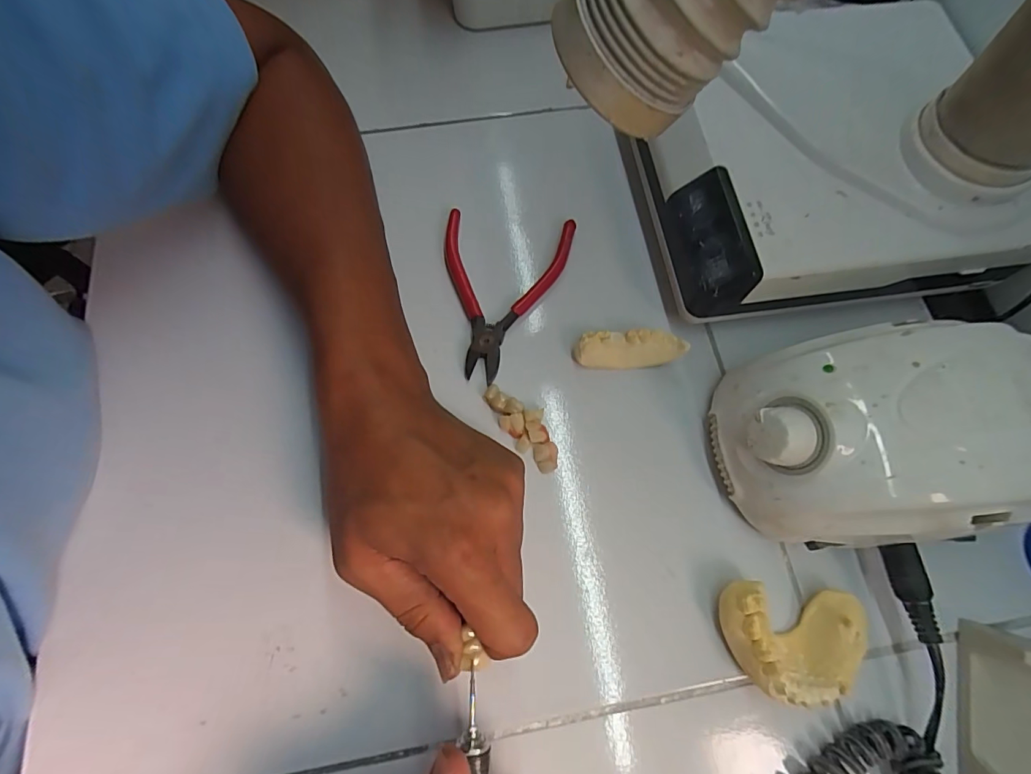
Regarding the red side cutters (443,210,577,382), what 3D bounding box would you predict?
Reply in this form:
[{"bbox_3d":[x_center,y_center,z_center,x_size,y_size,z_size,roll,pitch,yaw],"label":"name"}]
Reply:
[{"bbox_3d":[-0.012,-0.060,0.307,0.084,0.012,0.116,9,72,3],"label":"red side cutters"}]

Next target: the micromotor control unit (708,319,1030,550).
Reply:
[{"bbox_3d":[0.184,0.027,0.241,0.136,0.083,0.103,-5,72,-2],"label":"micromotor control unit"}]

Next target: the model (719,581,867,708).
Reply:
[{"bbox_3d":[0.140,0.129,0.236,0.069,0.026,0.050,6,72,2],"label":"model"}]

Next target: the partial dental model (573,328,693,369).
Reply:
[{"bbox_3d":[0.070,-0.024,0.291,0.065,0.019,0.020,-2,72,-1],"label":"partial dental model"}]

